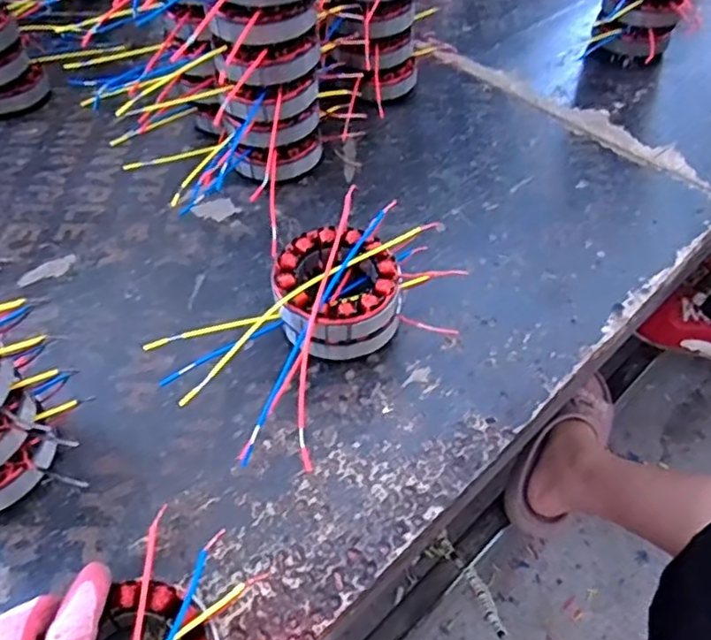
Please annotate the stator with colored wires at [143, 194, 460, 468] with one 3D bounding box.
[{"bbox_3d":[-0.030,-0.001,0.446,0.137,0.069,0.197,31,57,24],"label":"stator with colored wires"}]

